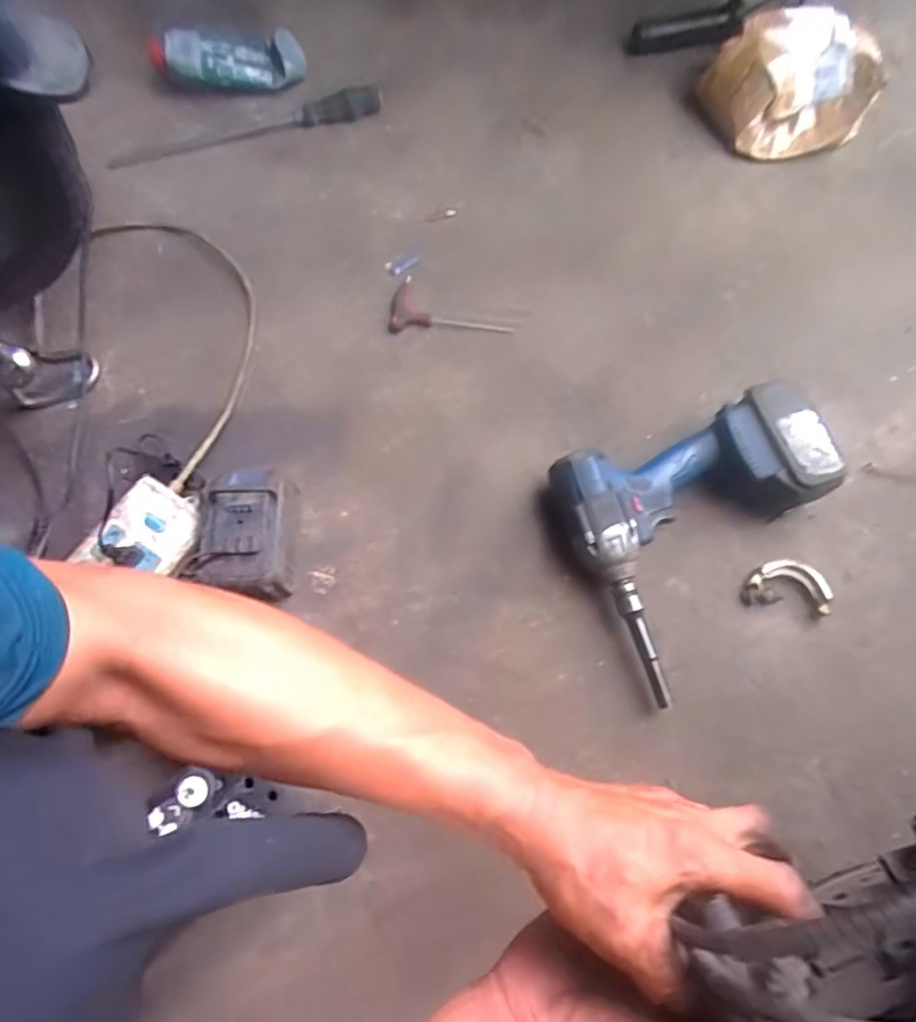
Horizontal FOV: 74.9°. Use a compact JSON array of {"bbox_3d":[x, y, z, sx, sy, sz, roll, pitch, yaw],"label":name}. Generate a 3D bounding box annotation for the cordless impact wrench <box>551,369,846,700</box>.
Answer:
[{"bbox_3d":[0.226,0.012,0.543,0.247,0.074,0.200,-20,72,-5],"label":"cordless impact wrench"}]

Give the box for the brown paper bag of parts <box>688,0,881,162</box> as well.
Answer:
[{"bbox_3d":[0.379,-0.482,0.682,0.185,0.092,0.115,-3,71,1],"label":"brown paper bag of parts"}]

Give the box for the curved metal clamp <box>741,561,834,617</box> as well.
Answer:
[{"bbox_3d":[0.303,0.070,0.551,0.073,0.020,0.041,8,72,5],"label":"curved metal clamp"}]

